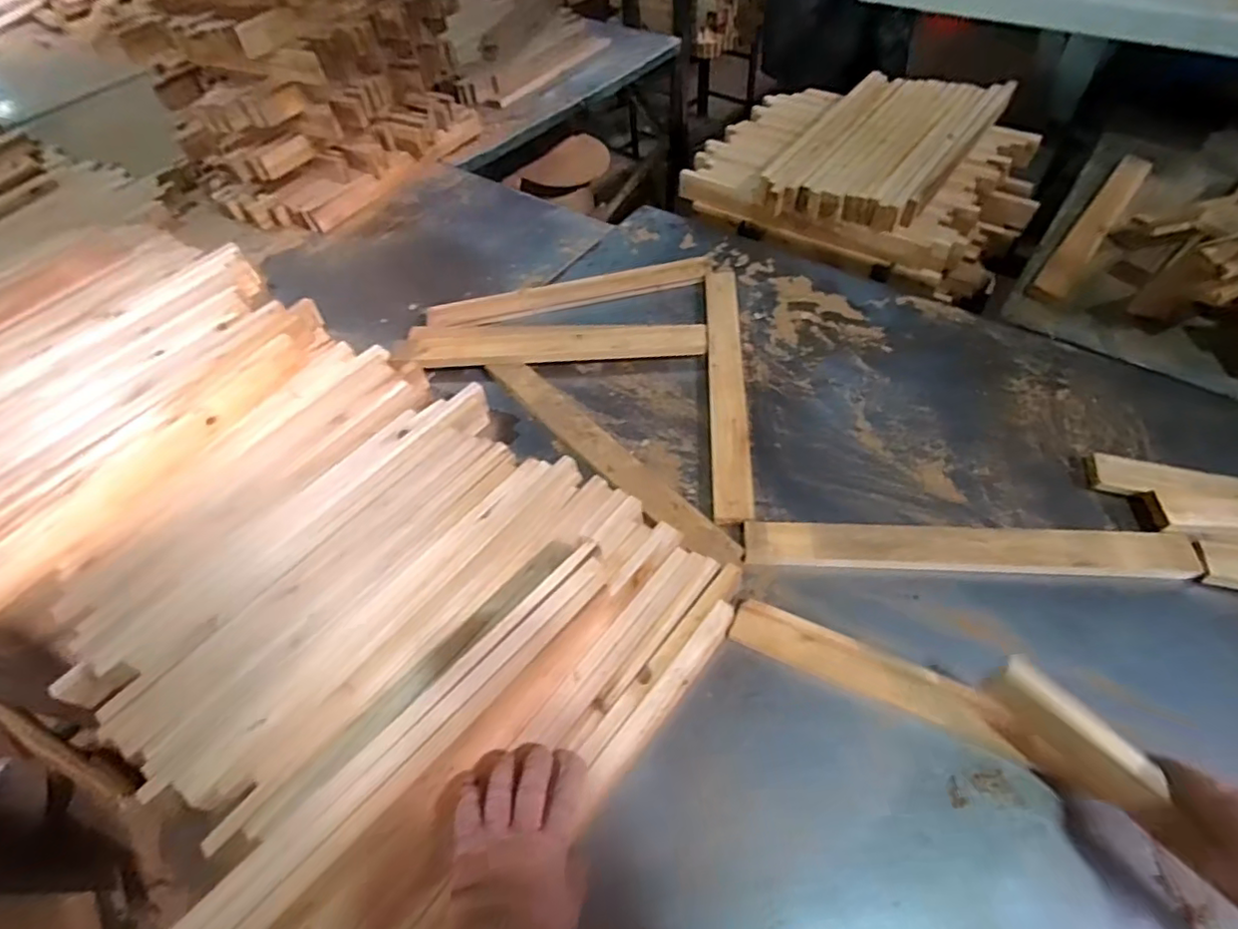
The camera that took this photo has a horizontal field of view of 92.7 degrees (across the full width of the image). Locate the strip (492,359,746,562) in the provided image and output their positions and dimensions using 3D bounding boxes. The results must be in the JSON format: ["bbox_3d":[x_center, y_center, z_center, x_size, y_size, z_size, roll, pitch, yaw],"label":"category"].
[{"bbox_3d":[-0.024,-0.020,0.826,0.058,0.014,0.479,-36,57,-24],"label":"strip"}]

